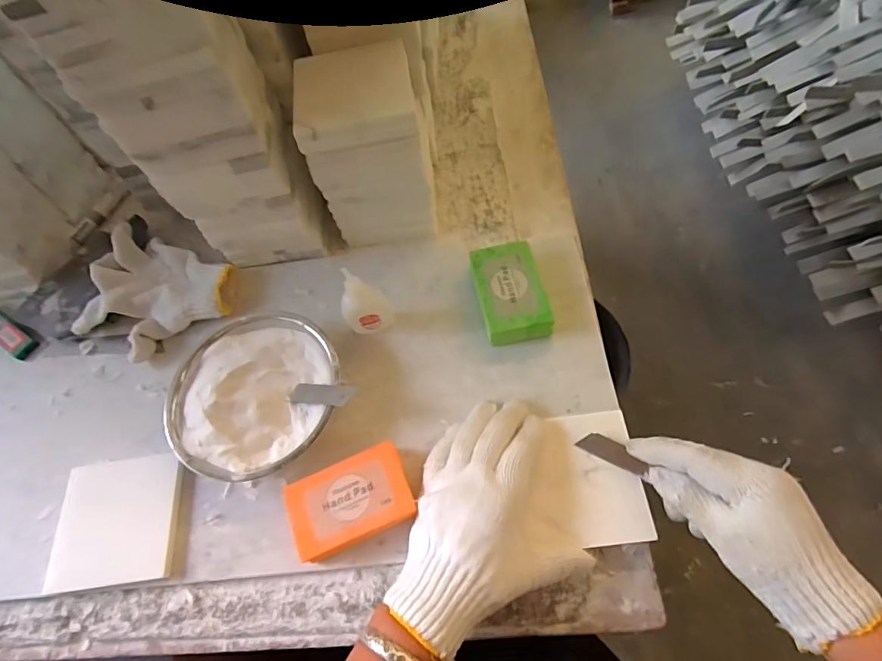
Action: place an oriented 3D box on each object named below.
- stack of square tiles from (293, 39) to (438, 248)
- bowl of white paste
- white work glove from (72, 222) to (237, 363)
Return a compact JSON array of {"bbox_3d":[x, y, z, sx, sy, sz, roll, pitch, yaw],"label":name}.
[{"bbox_3d":[-0.071,-0.180,0.469,0.111,0.173,0.104,-7,63,0],"label":"stack of square tiles"},{"bbox_3d":[-0.164,0.056,0.425,0.143,0.043,0.146,-2,63,3],"label":"bowl of white paste"},{"bbox_3d":[-0.295,-0.033,0.491,0.149,0.034,0.119,22,67,14],"label":"white work glove"}]

